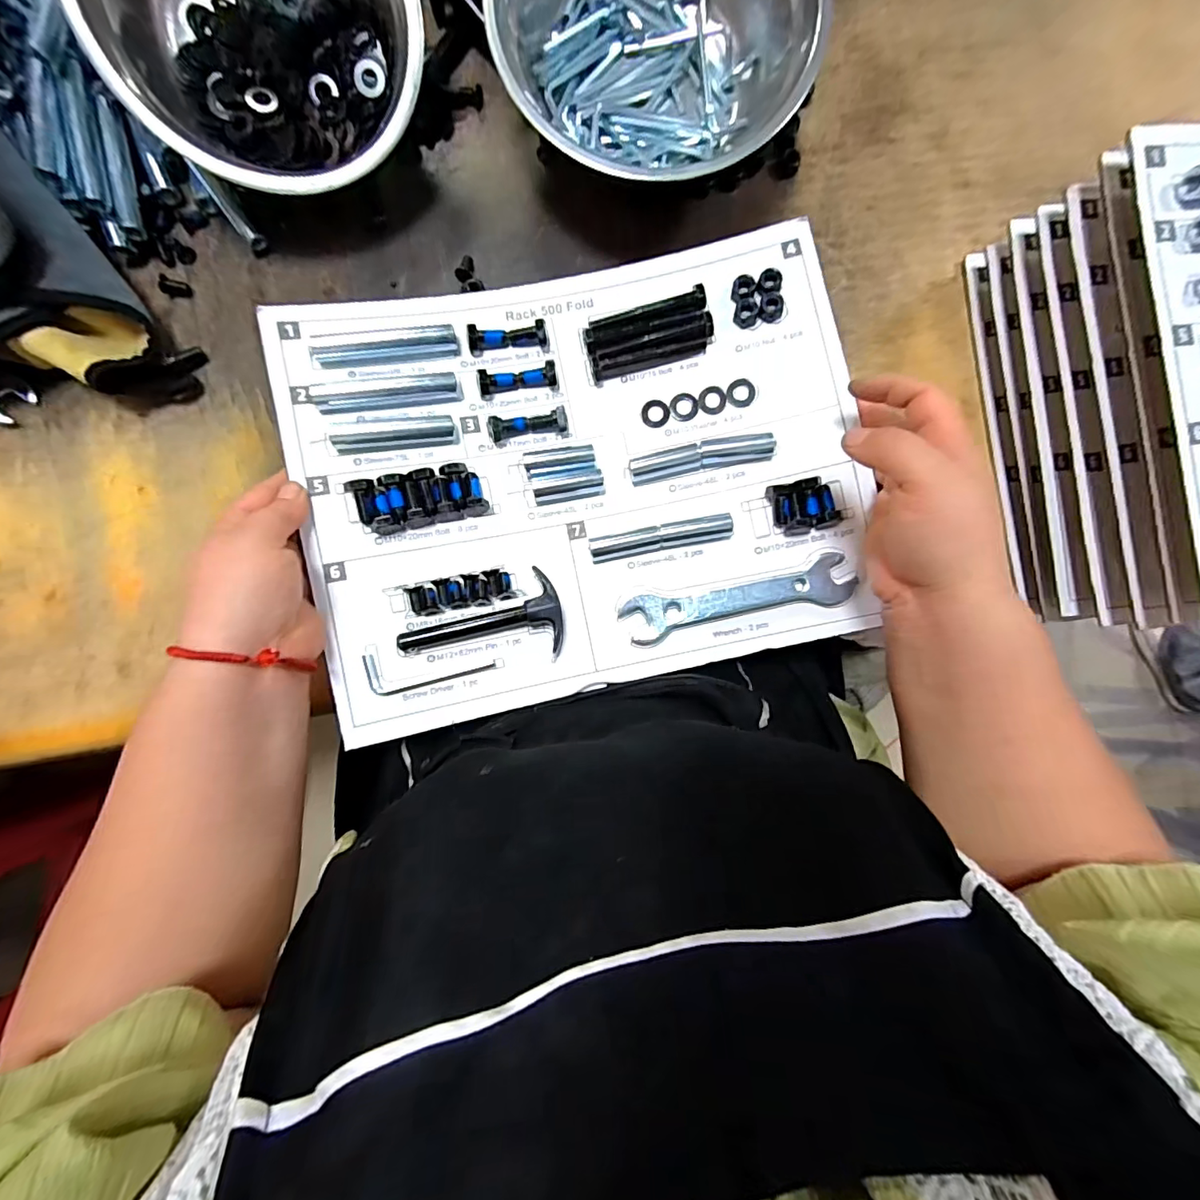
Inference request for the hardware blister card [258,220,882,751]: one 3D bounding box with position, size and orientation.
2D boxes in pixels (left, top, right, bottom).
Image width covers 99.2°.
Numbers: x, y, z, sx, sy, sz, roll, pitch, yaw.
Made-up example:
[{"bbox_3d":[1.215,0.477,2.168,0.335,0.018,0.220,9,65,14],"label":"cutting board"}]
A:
[{"bbox_3d":[-0.012,-0.097,0.341,0.355,0.028,0.306,-13,87,-3],"label":"hardware blister card"}]

